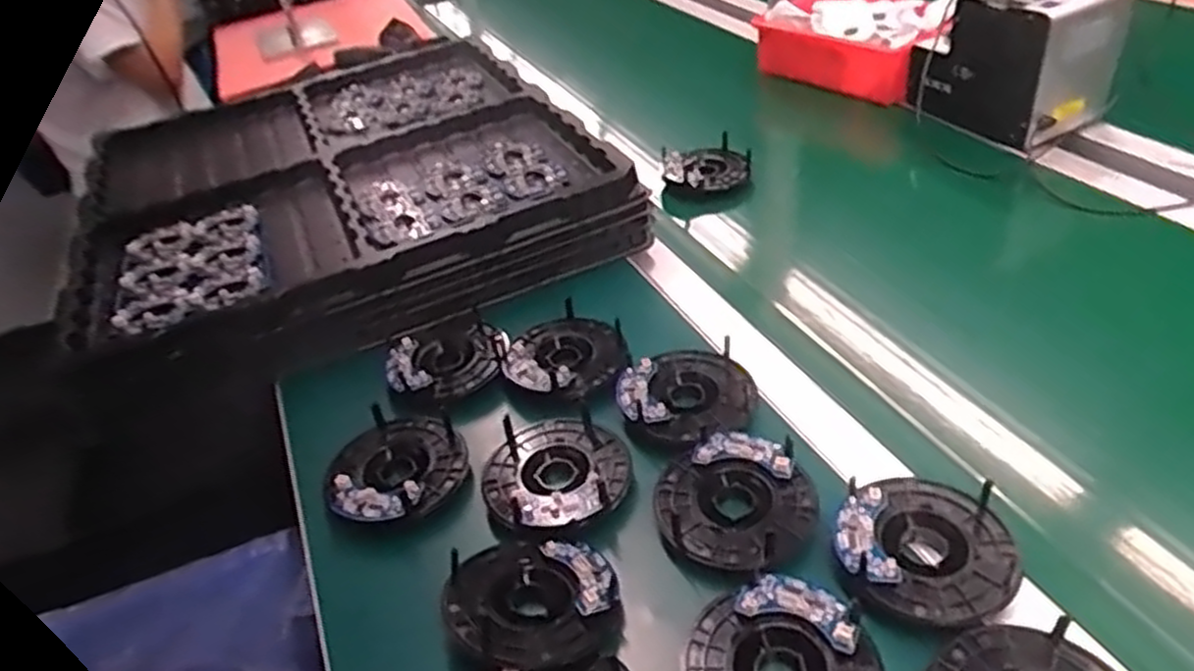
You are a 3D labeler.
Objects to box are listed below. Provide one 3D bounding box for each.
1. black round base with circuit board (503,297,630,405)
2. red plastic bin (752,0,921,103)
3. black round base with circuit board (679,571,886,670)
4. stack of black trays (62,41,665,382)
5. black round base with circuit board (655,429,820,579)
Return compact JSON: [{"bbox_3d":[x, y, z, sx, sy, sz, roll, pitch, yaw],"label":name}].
[{"bbox_3d":[-0.025,0.012,0.635,0.094,0.013,0.098,-6,38,4],"label":"black round base with circuit board"},{"bbox_3d":[0.348,-0.401,1.052,0.162,0.082,0.243,-34,45,-28],"label":"red plastic bin"},{"bbox_3d":[0.100,0.172,0.412,0.101,0.018,0.087,17,45,29],"label":"black round base with circuit board"},{"bbox_3d":[-0.302,-0.181,0.890,0.512,0.067,0.554,-22,40,-16],"label":"stack of black trays"},{"bbox_3d":[0.088,0.106,0.498,0.099,0.023,0.099,-6,38,4],"label":"black round base with circuit board"}]

